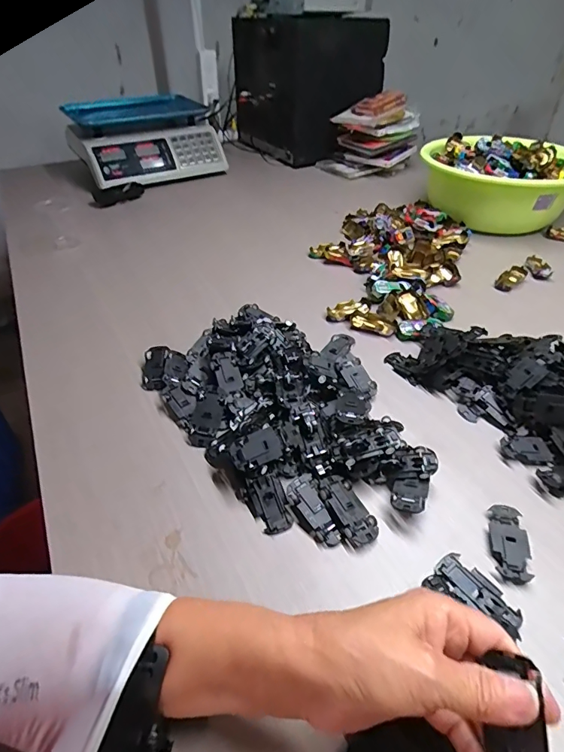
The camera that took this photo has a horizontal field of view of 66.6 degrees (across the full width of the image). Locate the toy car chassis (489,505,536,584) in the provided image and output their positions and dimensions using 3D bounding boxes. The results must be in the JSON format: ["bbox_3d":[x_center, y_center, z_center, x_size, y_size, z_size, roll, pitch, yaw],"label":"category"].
[{"bbox_3d":[0.192,0.141,0.363,0.029,0.007,0.066,8,43,10],"label":"toy car chassis"}]

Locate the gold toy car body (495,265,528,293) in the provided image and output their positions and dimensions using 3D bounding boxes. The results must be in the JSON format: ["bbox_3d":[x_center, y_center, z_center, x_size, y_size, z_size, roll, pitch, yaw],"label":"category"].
[{"bbox_3d":[0.375,-0.160,0.703,0.064,0.017,0.027,-34,51,-15],"label":"gold toy car body"}]

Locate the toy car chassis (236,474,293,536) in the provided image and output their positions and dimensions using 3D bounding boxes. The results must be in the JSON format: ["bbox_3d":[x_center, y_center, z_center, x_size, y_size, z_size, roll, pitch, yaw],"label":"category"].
[{"bbox_3d":[-0.014,0.117,0.389,0.038,0.014,0.052,-16,44,-16],"label":"toy car chassis"}]

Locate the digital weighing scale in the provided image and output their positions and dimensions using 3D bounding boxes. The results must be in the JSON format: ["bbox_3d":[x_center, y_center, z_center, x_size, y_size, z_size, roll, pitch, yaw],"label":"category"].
[{"bbox_3d":[-0.388,-0.633,1.164,0.364,0.150,0.369,-30,50,-29],"label":"digital weighing scale"}]

